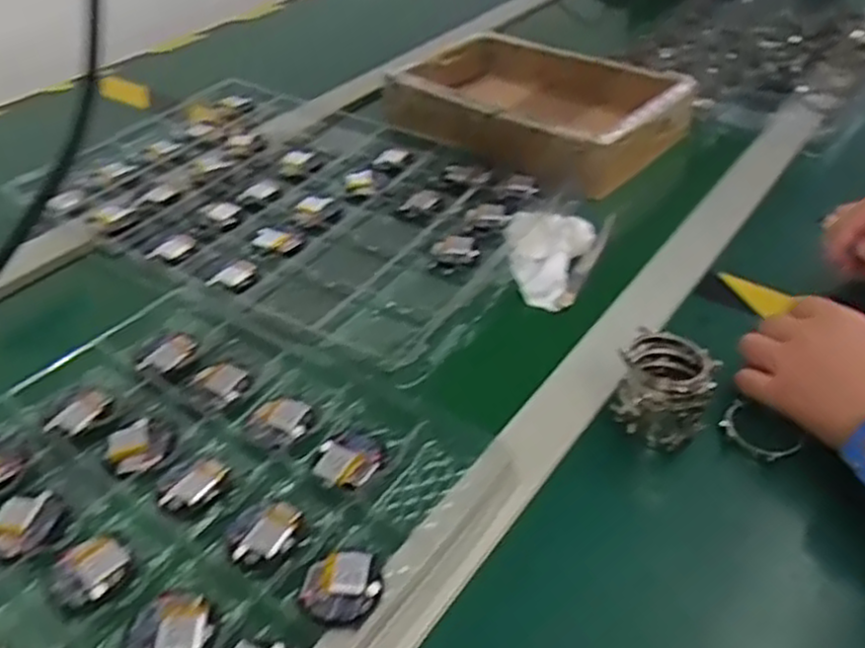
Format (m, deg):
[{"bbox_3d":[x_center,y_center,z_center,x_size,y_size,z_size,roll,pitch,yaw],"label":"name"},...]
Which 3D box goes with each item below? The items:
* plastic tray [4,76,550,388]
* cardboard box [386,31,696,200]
[{"bbox_3d":[-0.119,-0.122,0.704,0.449,0.022,0.313,24,44,29],"label":"plastic tray"},{"bbox_3d":[0.101,-0.227,0.797,0.281,0.058,0.181,21,43,26],"label":"cardboard box"}]

